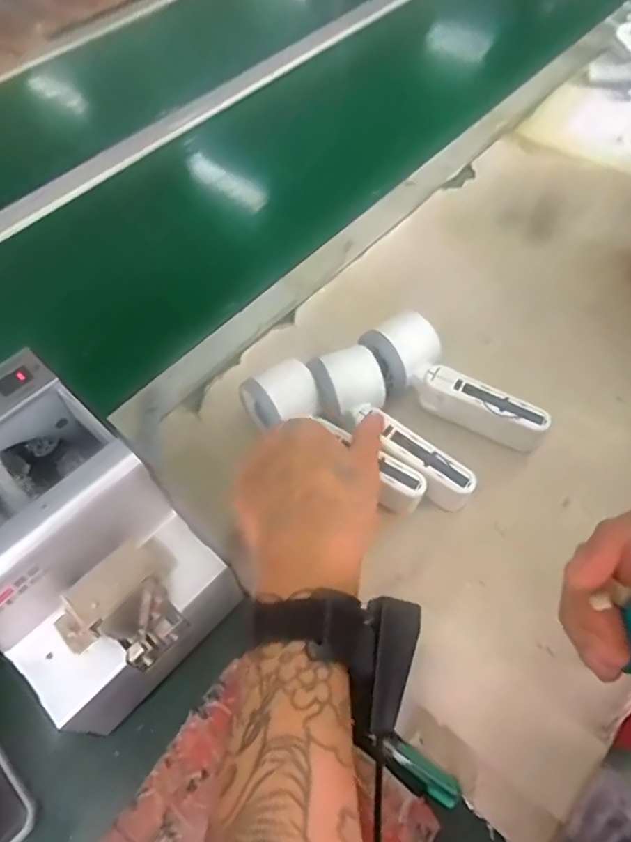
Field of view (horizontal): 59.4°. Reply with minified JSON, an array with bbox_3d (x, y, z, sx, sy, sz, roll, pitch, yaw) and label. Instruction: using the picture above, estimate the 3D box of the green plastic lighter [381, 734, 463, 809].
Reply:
[{"bbox_3d":[0.064,0.213,0.339,0.052,0.012,0.017,30,64,21],"label":"green plastic lighter"}]

